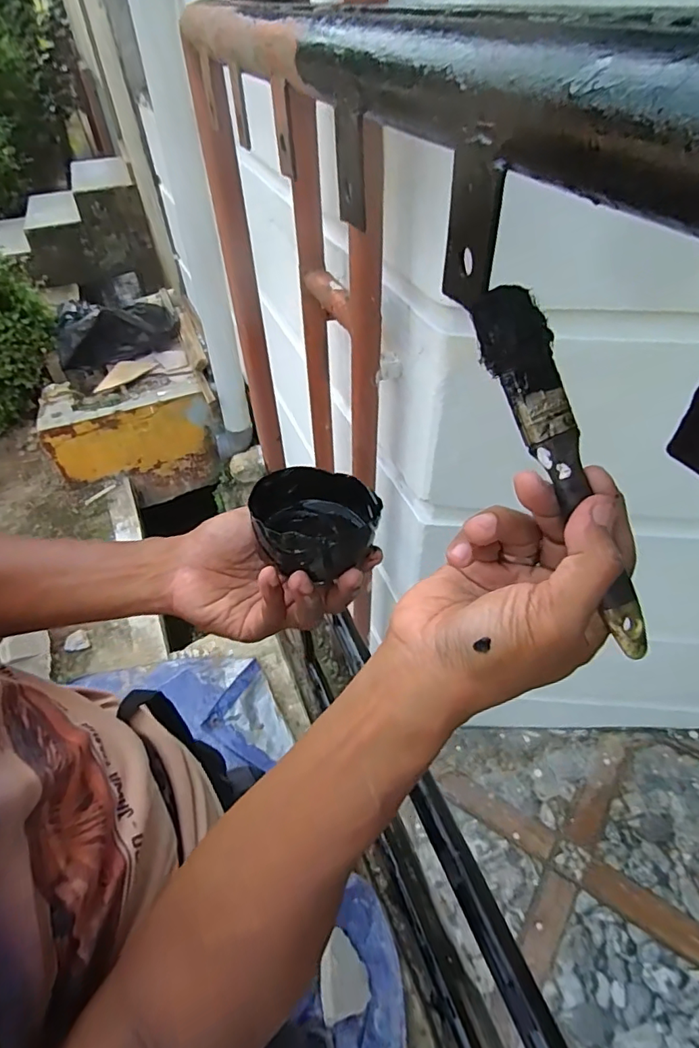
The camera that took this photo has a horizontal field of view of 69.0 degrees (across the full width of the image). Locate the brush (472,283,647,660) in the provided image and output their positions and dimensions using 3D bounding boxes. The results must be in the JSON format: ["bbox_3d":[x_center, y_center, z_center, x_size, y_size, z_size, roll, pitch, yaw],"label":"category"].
[{"bbox_3d":[0.097,-0.021,0.224,0.024,0.013,0.170,-26,96,-21],"label":"brush"}]

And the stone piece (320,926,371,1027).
[{"bbox_3d":[-0.018,0.900,1.015,0.097,0.026,0.125,-15,48,-12],"label":"stone piece"}]

